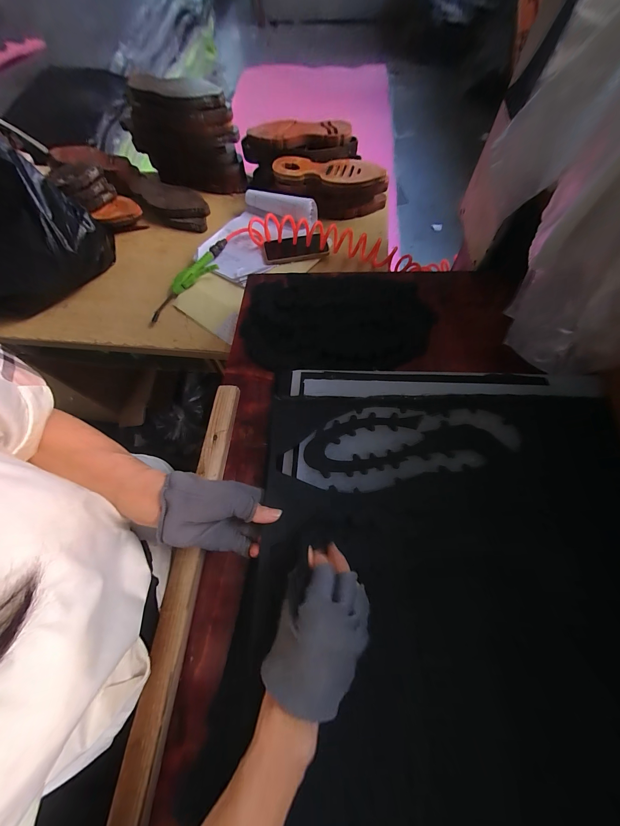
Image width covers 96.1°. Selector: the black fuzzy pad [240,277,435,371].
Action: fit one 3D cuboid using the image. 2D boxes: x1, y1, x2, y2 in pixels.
[{"bbox_3d":[0.042,-0.167,0.486,0.330,0.055,0.225,8,68,6],"label":"black fuzzy pad"}]

